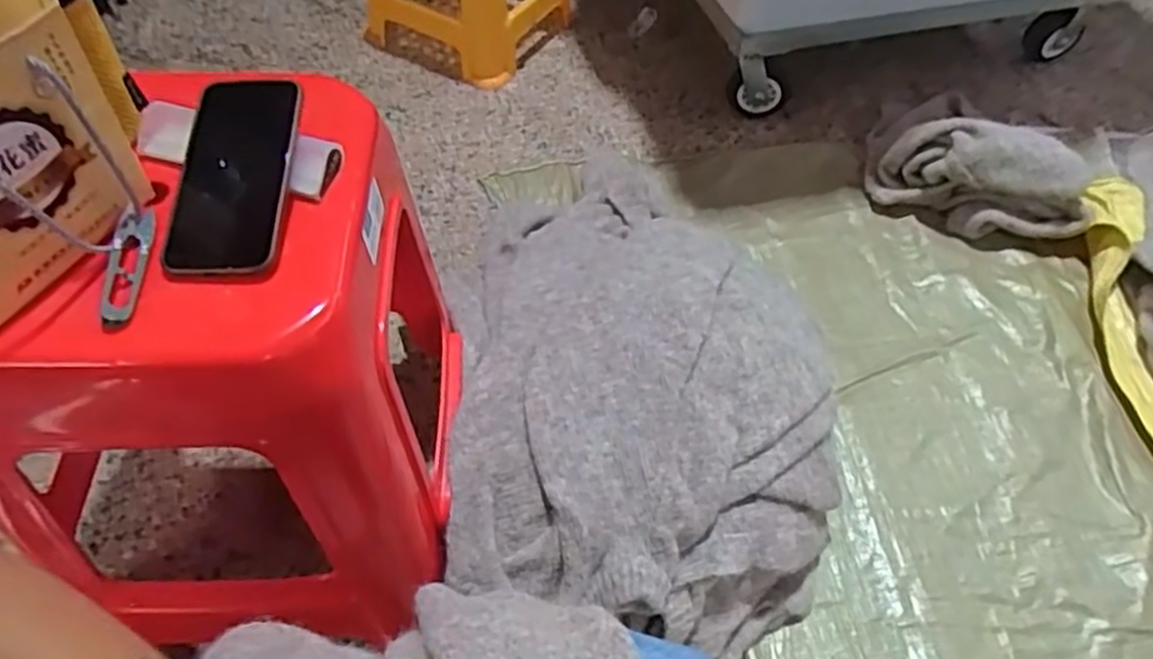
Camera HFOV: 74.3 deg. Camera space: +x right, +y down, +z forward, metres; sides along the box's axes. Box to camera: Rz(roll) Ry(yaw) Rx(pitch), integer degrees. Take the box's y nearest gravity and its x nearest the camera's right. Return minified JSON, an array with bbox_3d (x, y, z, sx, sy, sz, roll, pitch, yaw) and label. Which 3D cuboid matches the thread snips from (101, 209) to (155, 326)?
[{"bbox_3d":[-0.305,-0.043,0.514,0.022,0.011,0.098,-5,54,-6],"label":"thread snips"}]

